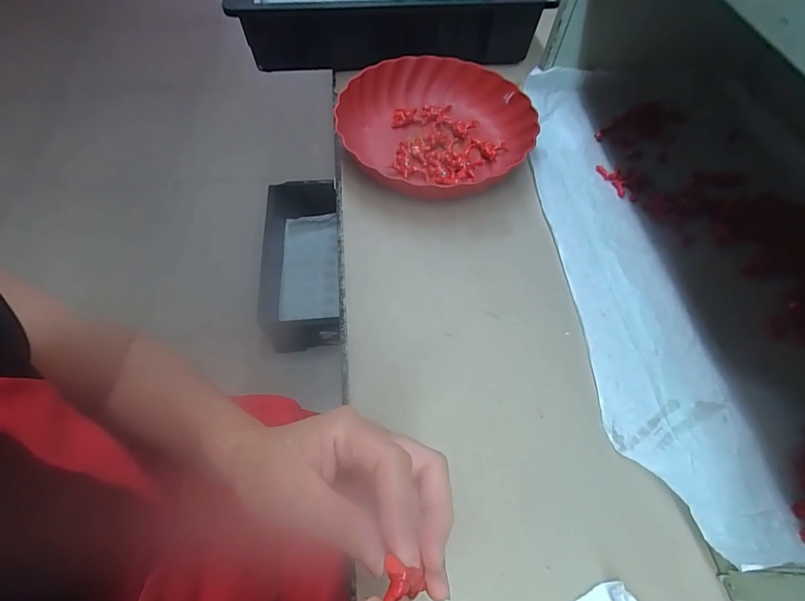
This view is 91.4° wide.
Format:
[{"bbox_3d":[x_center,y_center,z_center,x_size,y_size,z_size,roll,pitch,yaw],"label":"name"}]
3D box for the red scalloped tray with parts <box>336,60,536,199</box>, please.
[{"bbox_3d":[0.041,-0.222,0.500,0.237,0.045,0.243,36,68,20],"label":"red scalloped tray with parts"}]

